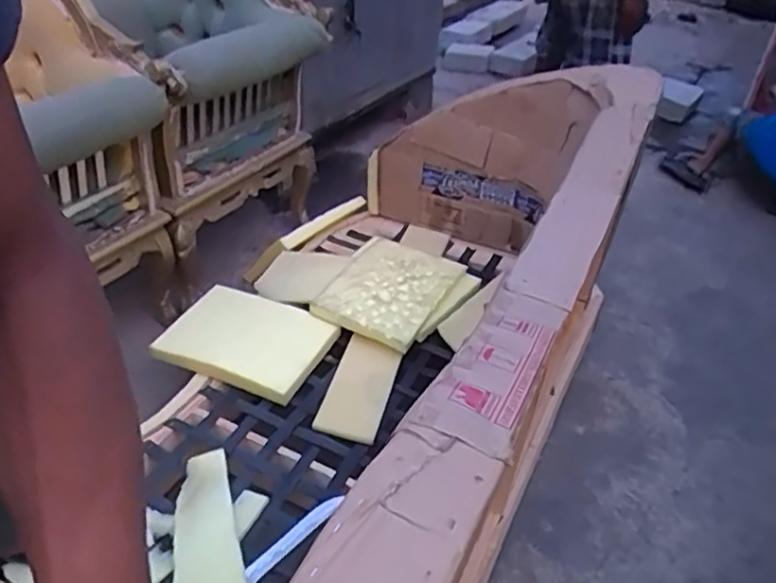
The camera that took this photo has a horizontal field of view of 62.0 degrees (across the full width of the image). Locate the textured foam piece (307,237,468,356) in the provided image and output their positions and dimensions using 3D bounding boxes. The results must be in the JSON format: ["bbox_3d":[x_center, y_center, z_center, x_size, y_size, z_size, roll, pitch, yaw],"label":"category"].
[{"bbox_3d":[0.007,-0.012,1.576,0.269,0.044,0.345,18,42,23],"label":"textured foam piece"}]

